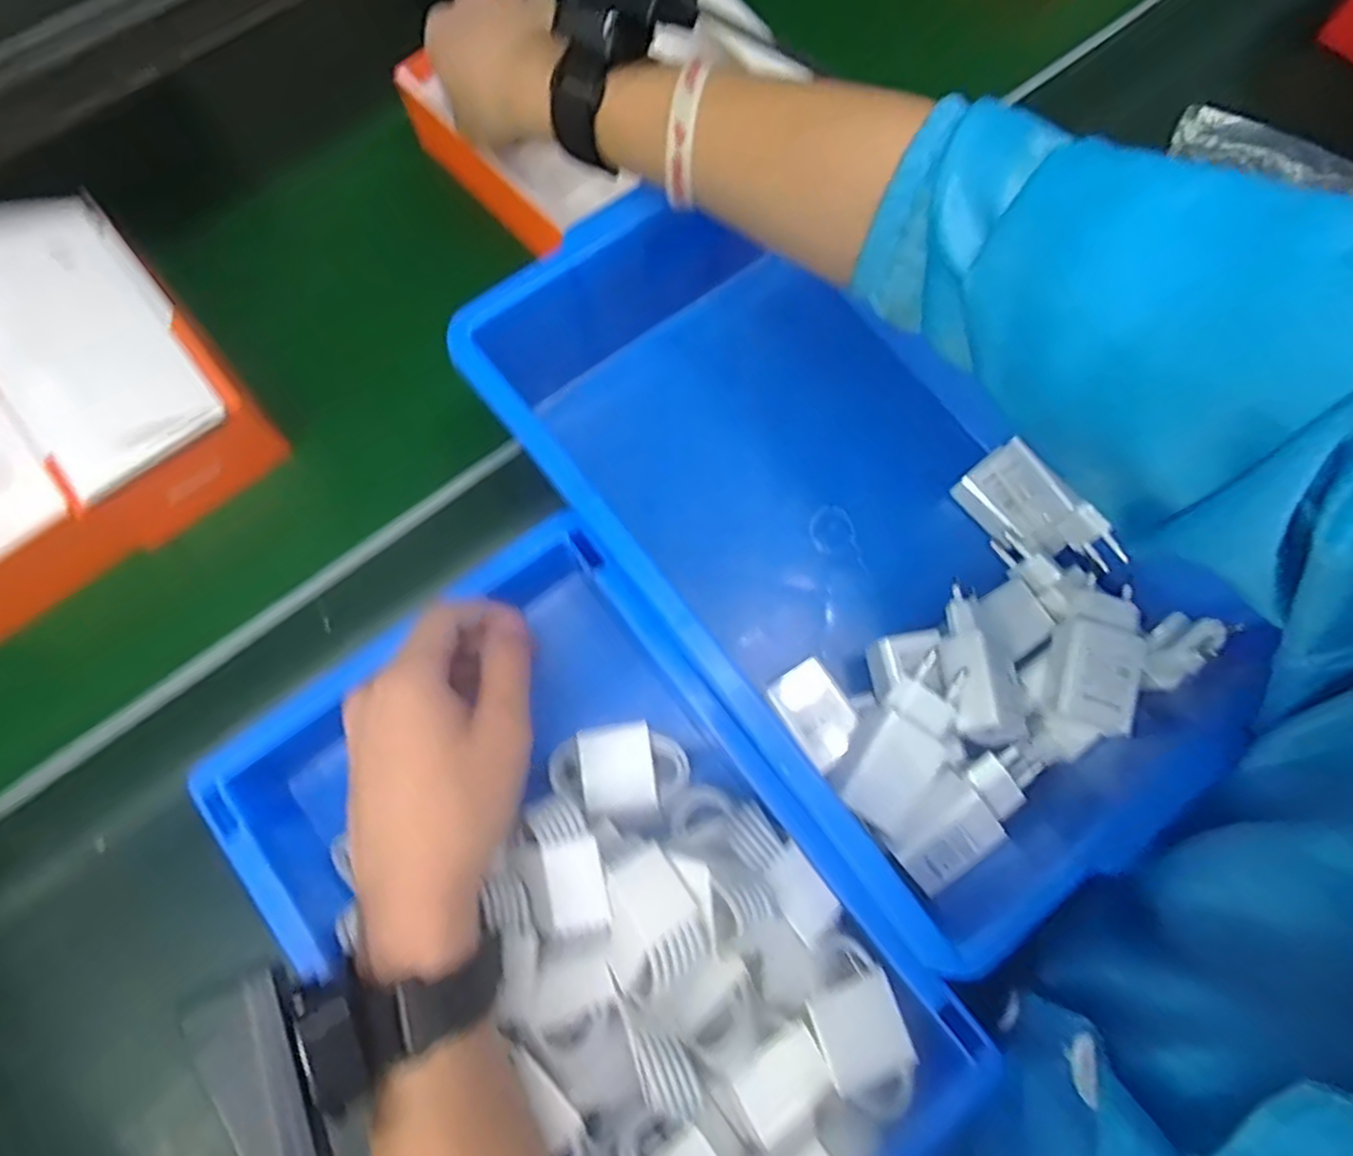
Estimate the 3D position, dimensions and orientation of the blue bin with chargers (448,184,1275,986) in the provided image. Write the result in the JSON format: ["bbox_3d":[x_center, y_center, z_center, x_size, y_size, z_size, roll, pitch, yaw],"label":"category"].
[{"bbox_3d":[0.077,-0.024,0.377,0.202,0.103,0.368,-37,76,-8],"label":"blue bin with chargers"}]

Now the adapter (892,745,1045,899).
[{"bbox_3d":[0.128,0.110,0.339,0.066,0.023,0.041,-34,105,-8],"label":"adapter"}]

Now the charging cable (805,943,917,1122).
[{"bbox_3d":[0.076,0.188,0.308,0.039,0.009,0.062,-14,65,-22],"label":"charging cable"}]

